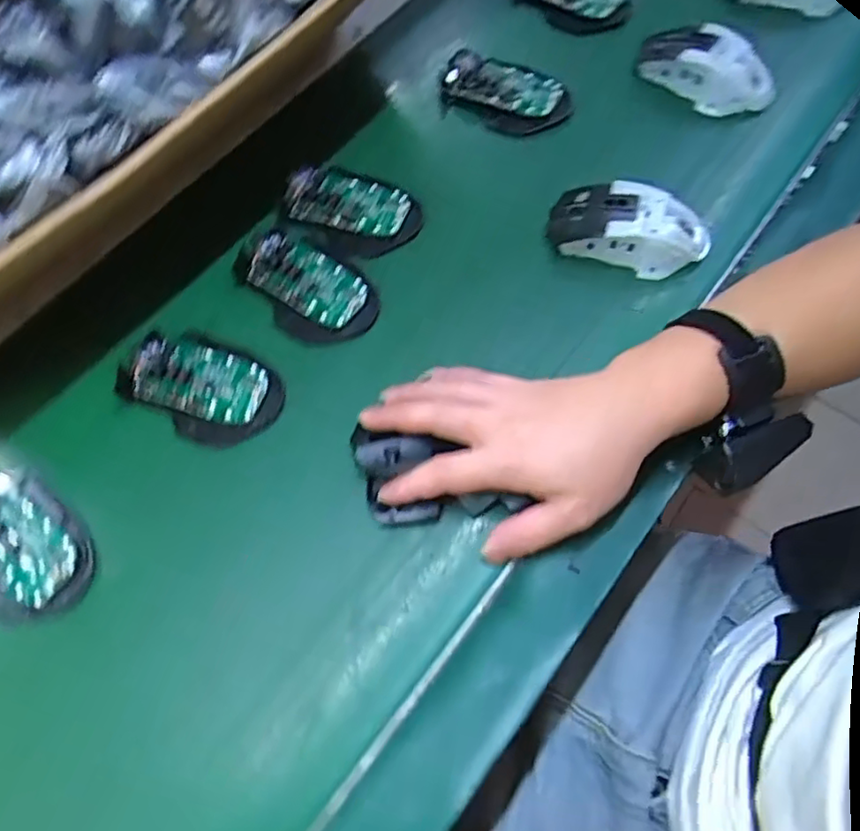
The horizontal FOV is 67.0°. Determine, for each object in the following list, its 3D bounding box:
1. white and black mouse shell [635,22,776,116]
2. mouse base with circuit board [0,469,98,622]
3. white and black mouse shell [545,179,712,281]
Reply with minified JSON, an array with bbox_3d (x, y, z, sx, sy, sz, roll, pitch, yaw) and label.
[{"bbox_3d":[0.234,-0.295,0.549,0.116,0.035,0.060,26,69,13],"label":"white and black mouse shell"},{"bbox_3d":[-0.266,0.078,0.410,0.071,0.021,0.113,-41,70,-15],"label":"mouse base with circuit board"},{"bbox_3d":[0.151,-0.141,0.490,0.121,0.045,0.063,8,66,6],"label":"white and black mouse shell"}]

